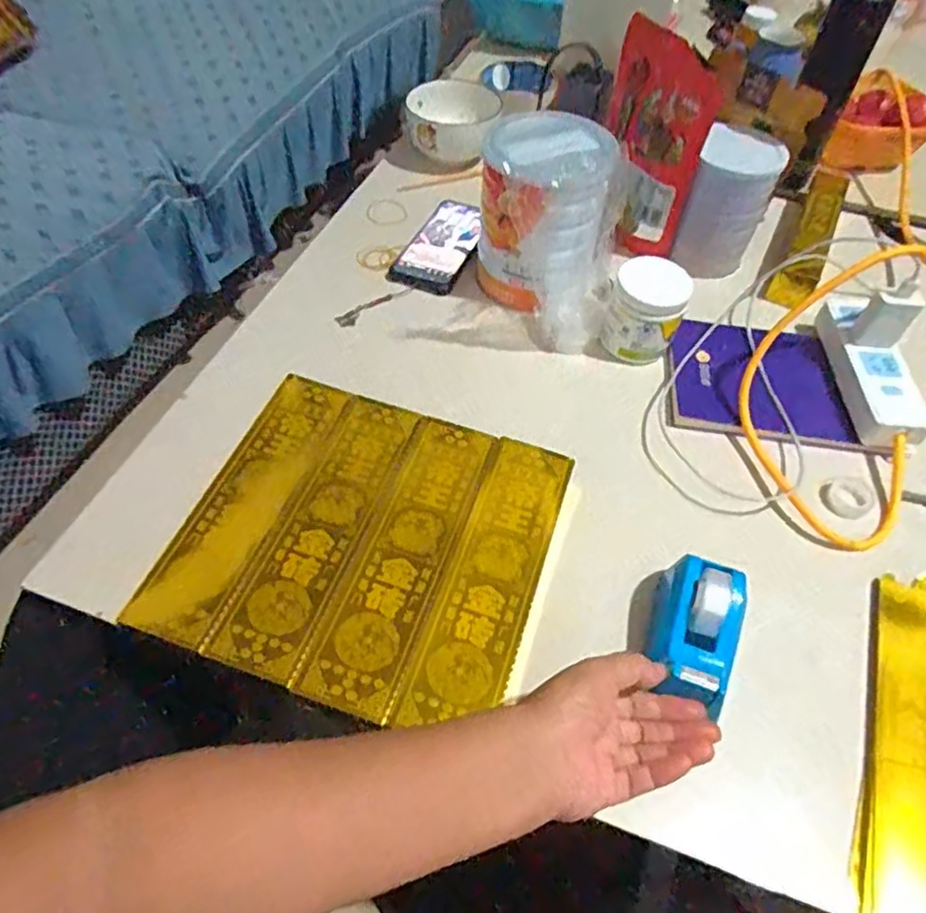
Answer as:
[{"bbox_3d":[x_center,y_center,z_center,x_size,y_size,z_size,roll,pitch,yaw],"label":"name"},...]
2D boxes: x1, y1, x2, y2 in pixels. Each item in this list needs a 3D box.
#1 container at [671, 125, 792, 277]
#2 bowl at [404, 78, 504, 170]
[{"bbox_3d":[0.292,-0.274,0.712,0.080,0.138,0.083,1,53,-1],"label":"container"},{"bbox_3d":[-0.016,-0.446,0.864,0.111,0.067,0.111,1,53,-1],"label":"bowl"}]

